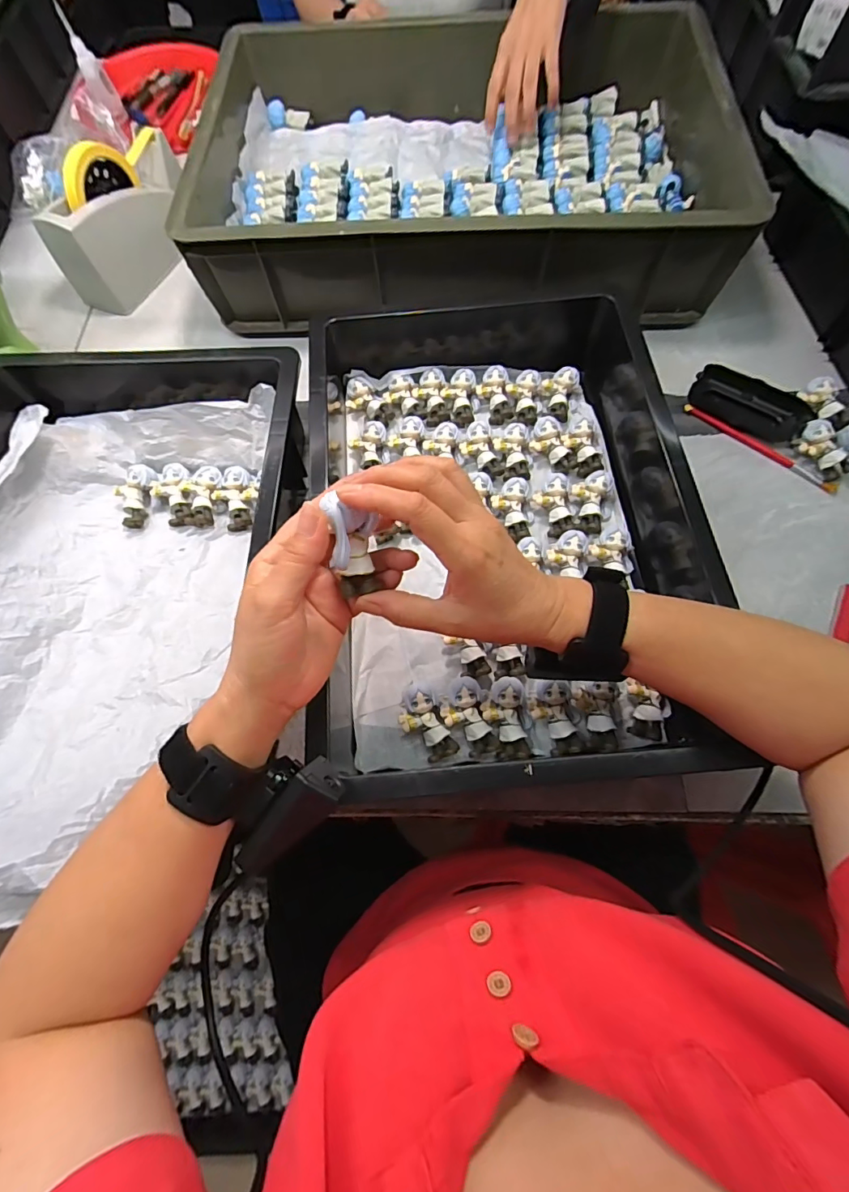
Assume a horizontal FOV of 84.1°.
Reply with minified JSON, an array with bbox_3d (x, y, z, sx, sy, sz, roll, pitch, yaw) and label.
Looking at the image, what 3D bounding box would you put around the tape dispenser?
[{"bbox_3d":[-0.375,-0.470,0.576,0.075,0.112,0.190,16,71,8],"label":"tape dispenser"}]

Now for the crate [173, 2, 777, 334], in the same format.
[{"bbox_3d":[0.045,-0.521,0.569,0.581,0.105,0.400,1,69,3],"label":"crate"}]

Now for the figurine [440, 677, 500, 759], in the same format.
[{"bbox_3d":[0.035,0.097,0.375,0.039,0.019,0.058,-9,69,-1],"label":"figurine"}]

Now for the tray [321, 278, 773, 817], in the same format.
[{"bbox_3d":[0.063,-0.096,0.429,0.328,0.082,0.499,-5,69,0],"label":"tray"}]

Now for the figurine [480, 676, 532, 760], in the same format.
[{"bbox_3d":[0.067,0.099,0.375,0.036,0.020,0.061,-15,69,-3],"label":"figurine"}]

